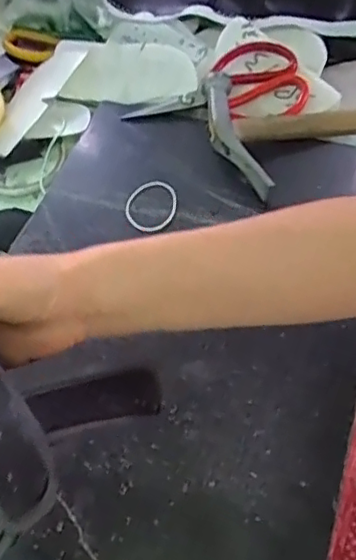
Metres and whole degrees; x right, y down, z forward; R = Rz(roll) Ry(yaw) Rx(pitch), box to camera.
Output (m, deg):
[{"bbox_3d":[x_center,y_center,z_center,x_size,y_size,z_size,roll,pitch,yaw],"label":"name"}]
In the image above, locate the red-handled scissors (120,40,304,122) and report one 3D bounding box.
[{"bbox_3d":[0.034,-0.194,0.611,0.179,0.035,0.085,-14,55,-4],"label":"red-handled scissors"}]

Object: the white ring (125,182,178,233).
[{"bbox_3d":[-0.024,-0.065,0.545,0.044,0.005,0.058,14,57,15],"label":"white ring"}]

